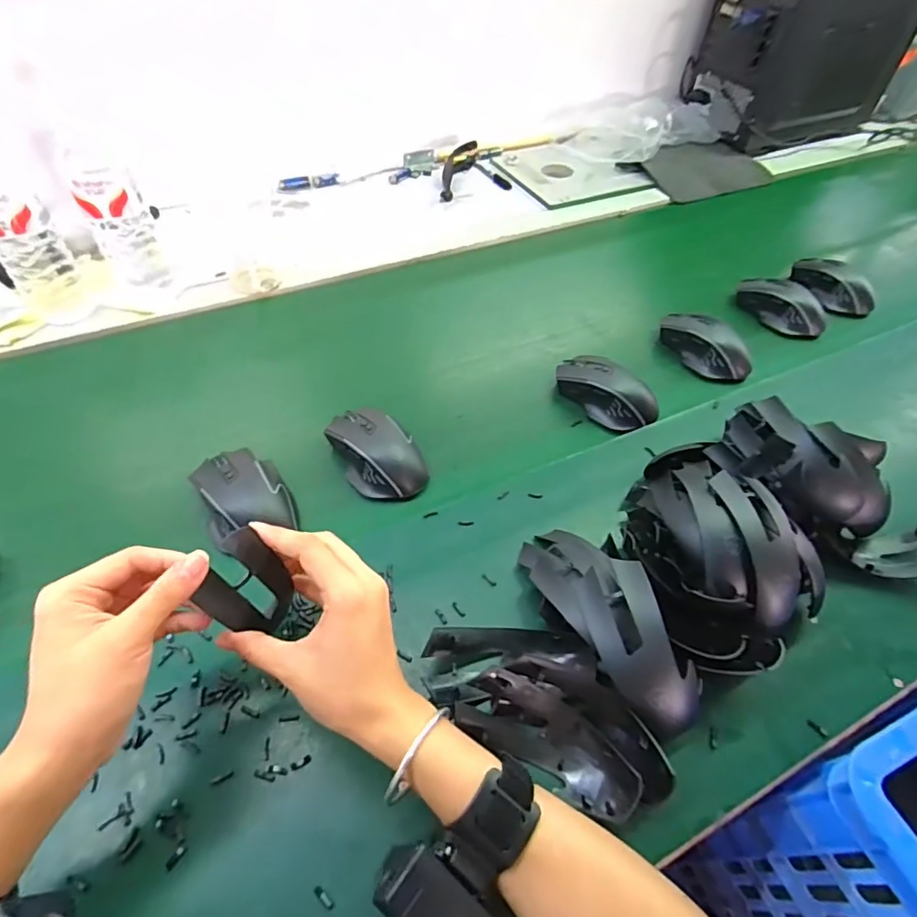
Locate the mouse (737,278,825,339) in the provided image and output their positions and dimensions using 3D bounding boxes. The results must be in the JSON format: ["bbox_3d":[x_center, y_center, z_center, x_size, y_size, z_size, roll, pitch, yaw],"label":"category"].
[{"bbox_3d":[0.420,-0.199,0.692,0.057,0.039,0.119,-30,59,-24],"label":"mouse"}]

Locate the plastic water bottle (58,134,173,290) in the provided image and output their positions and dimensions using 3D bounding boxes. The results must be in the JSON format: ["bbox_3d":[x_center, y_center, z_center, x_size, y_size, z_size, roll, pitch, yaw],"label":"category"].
[{"bbox_3d":[-0.397,-0.273,0.629,0.064,0.170,0.056,-25,57,-21],"label":"plastic water bottle"}]

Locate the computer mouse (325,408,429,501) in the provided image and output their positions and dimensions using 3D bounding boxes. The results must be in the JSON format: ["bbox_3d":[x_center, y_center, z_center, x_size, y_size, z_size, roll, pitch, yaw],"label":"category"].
[{"bbox_3d":[-0.081,-0.010,0.510,0.068,0.032,0.113,-34,60,-26],"label":"computer mouse"}]

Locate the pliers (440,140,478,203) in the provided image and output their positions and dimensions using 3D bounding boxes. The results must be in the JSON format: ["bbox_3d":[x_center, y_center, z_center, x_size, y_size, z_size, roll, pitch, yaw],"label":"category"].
[{"bbox_3d":[-0.002,-0.510,0.921,0.037,0.045,0.174,12,52,7],"label":"pliers"}]

